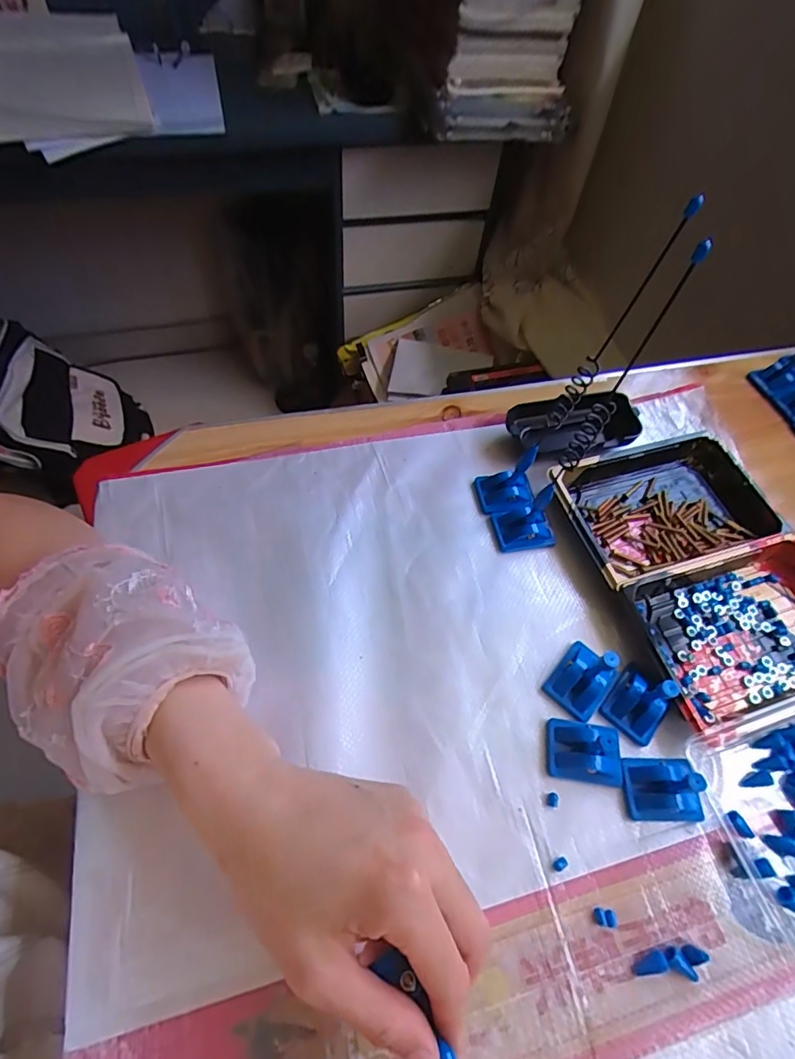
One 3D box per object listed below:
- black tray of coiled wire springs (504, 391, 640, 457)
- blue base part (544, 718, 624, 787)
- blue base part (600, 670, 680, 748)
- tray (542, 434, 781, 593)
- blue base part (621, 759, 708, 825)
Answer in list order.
[{"bbox_3d":[0.148,-0.086,0.440,0.107,0.030,0.046,-6,59,-8],"label":"black tray of coiled wire springs"},{"bbox_3d":[0.115,0.135,0.315,0.044,0.016,0.033,8,58,0],"label":"blue base part"},{"bbox_3d":[0.156,0.104,0.320,0.033,0.042,0.038,38,63,17],"label":"blue base part"},{"bbox_3d":[0.209,-0.019,0.407,0.161,0.023,0.107,-15,61,-13],"label":"tray"},{"bbox_3d":[0.159,0.148,0.297,0.042,0.043,0.034,2,59,-3],"label":"blue base part"}]

